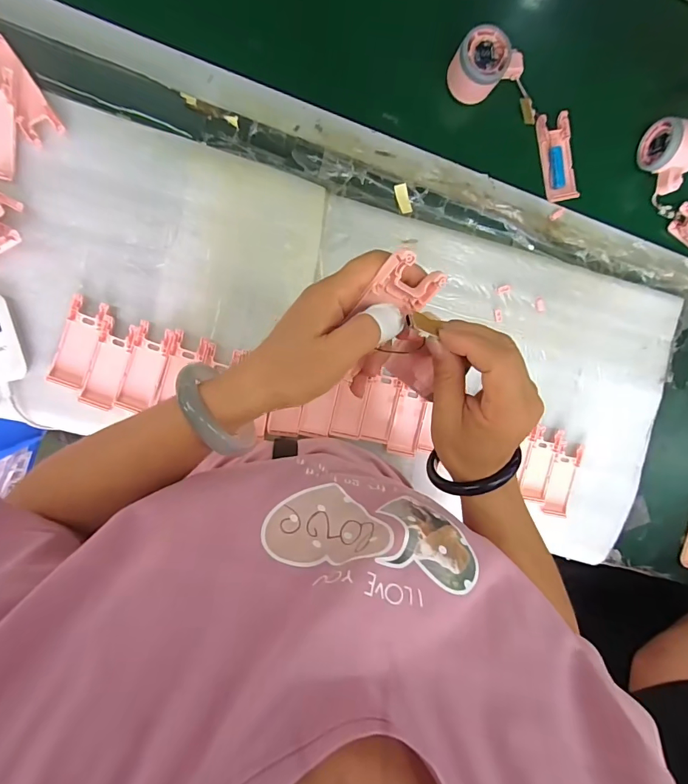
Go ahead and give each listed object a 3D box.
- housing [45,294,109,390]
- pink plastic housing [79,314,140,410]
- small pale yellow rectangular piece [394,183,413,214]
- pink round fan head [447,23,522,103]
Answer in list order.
[{"bbox_3d":[-0.302,-0.055,0.475,0.038,0.007,0.102,19,92,-10],"label":"housing"},{"bbox_3d":[-0.270,-0.031,0.482,0.039,0.010,0.103,20,92,-10],"label":"pink plastic housing"},{"bbox_3d":[0.073,-0.237,0.514,0.016,0.004,0.035,-18,103,-1],"label":"small pale yellow rectangular piece"},{"bbox_3d":[0.167,-0.385,0.494,0.076,0.054,0.054,-24,98,-6],"label":"pink round fan head"}]

